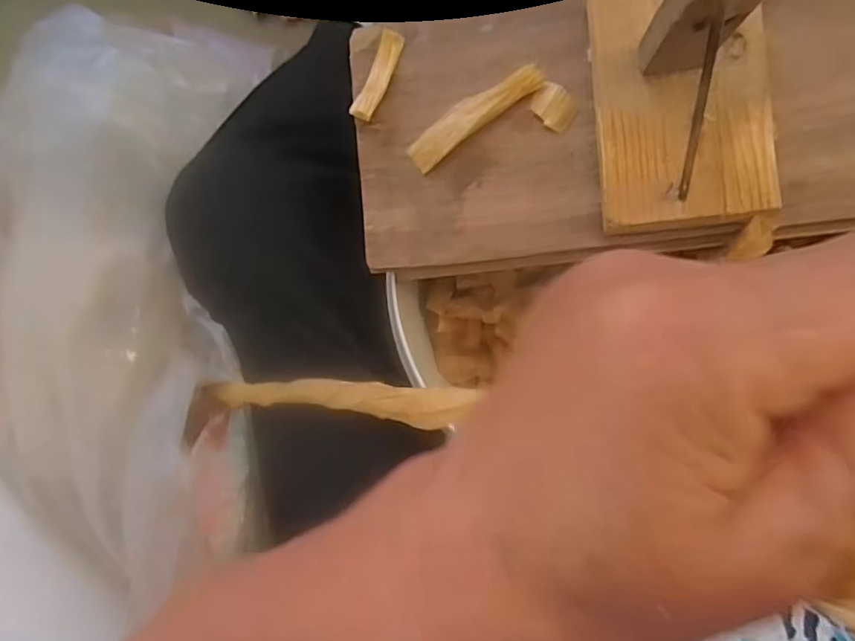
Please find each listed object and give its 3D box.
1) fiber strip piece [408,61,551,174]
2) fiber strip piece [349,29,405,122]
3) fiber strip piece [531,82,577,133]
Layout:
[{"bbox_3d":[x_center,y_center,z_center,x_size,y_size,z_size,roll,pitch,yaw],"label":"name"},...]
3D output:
[{"bbox_3d":[0.028,-0.123,0.353,0.089,0.013,0.020,-35,82,5],"label":"fiber strip piece"},{"bbox_3d":[-0.031,-0.151,0.365,0.014,0.013,0.059,20,90,9],"label":"fiber strip piece"},{"bbox_3d":[0.075,-0.126,0.347,0.026,0.004,0.023,42,93,8],"label":"fiber strip piece"}]

